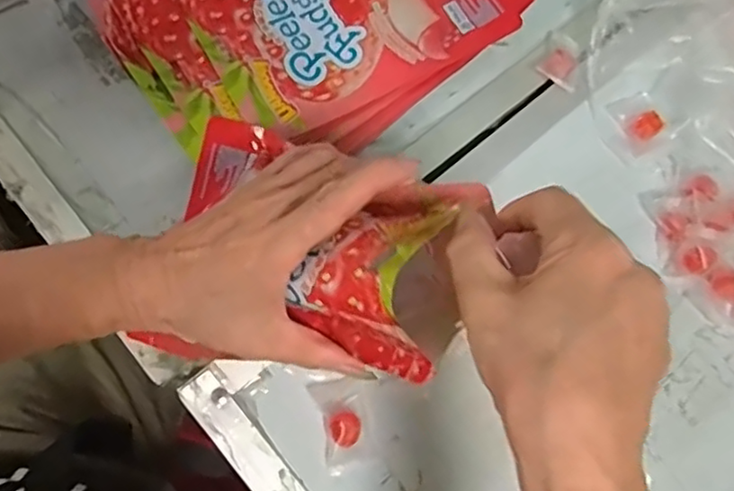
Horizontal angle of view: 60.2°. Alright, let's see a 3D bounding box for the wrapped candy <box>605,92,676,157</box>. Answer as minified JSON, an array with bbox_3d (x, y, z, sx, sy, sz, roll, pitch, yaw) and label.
[{"bbox_3d":[0.206,-0.093,0.469,0.038,0.017,0.045,-23,79,-12],"label":"wrapped candy"}]

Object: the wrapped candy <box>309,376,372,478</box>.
[{"bbox_3d":[-0.015,0.110,0.389,0.029,0.012,0.053,-13,77,-10],"label":"wrapped candy"}]

